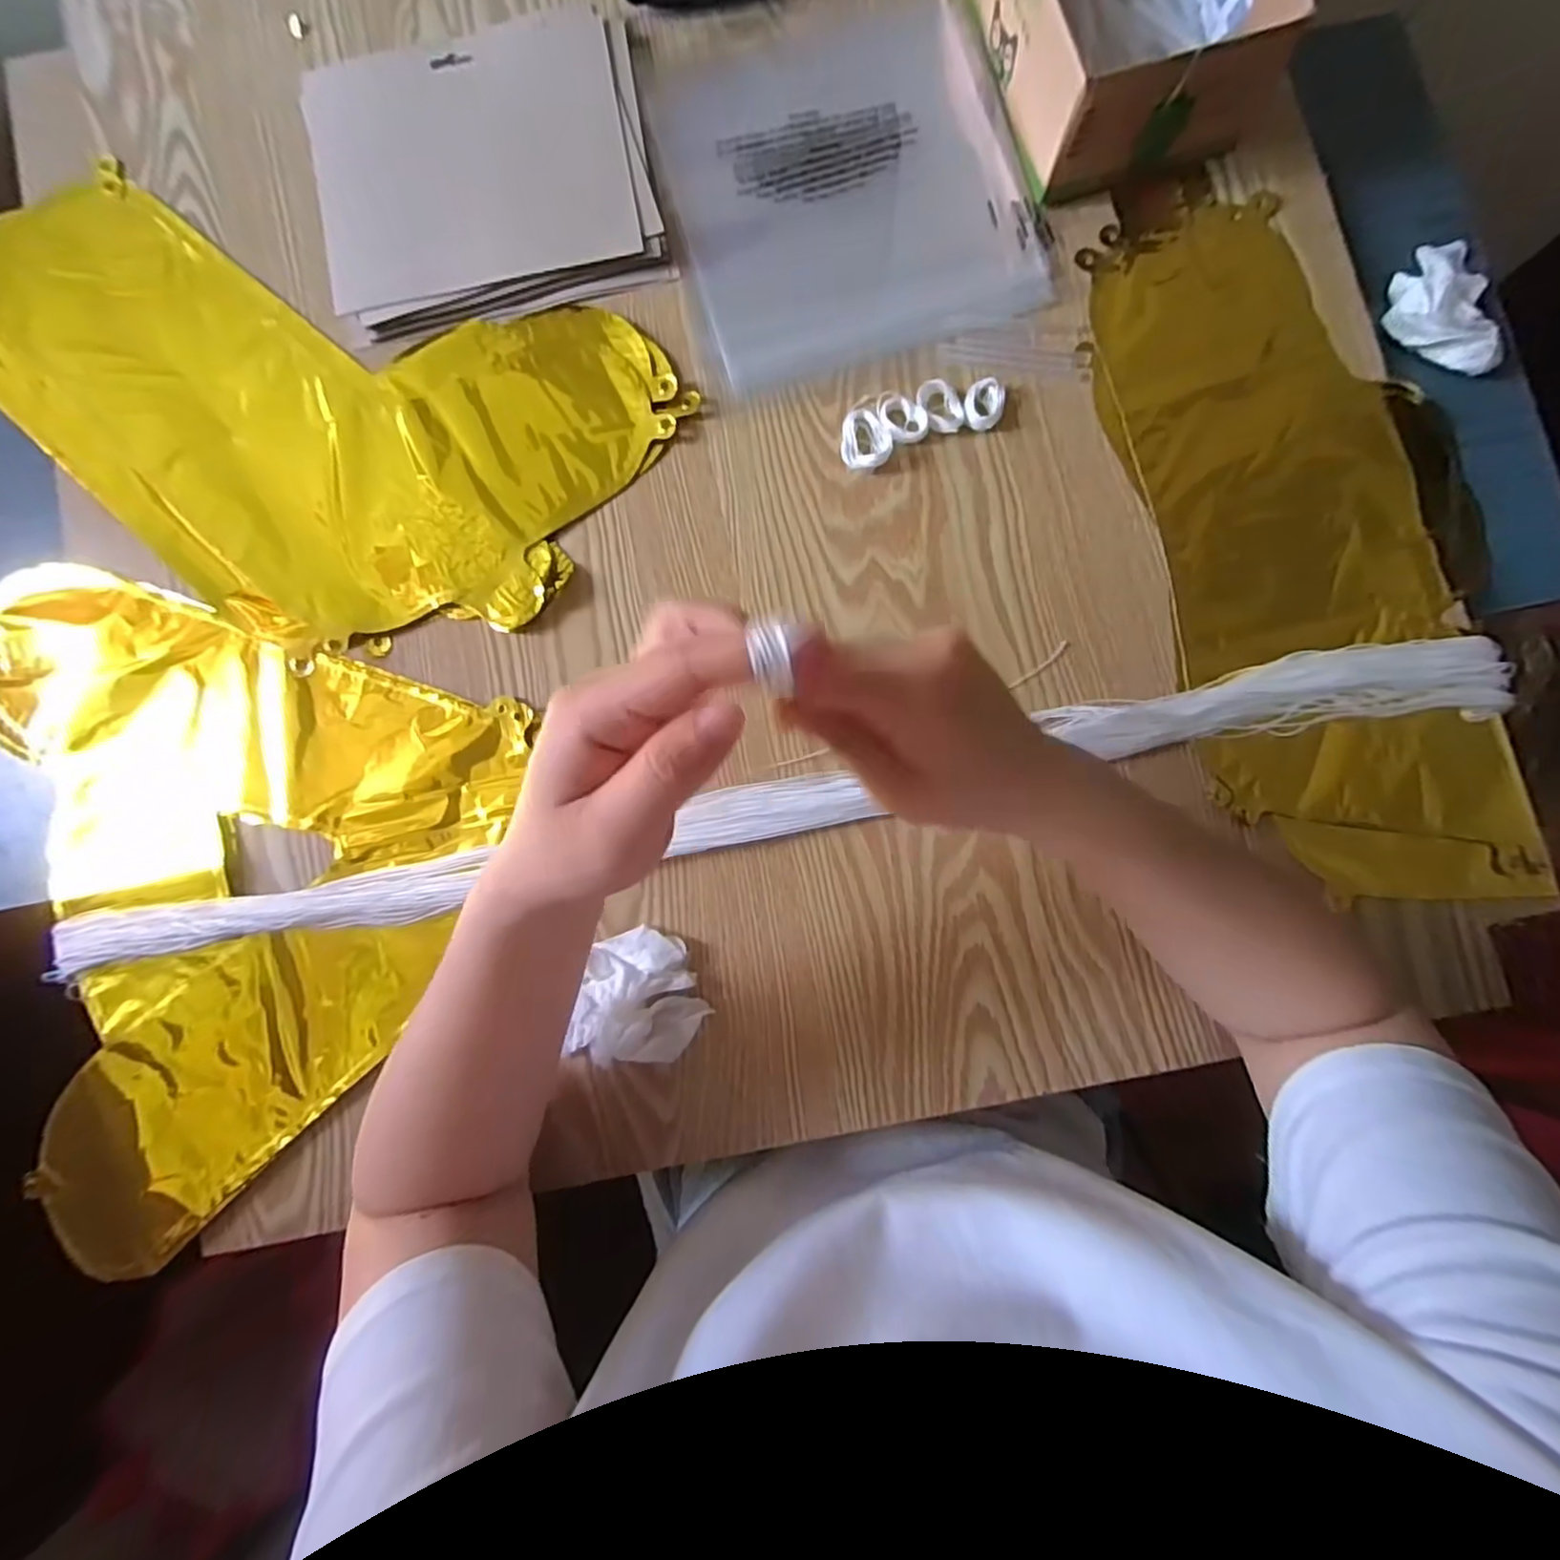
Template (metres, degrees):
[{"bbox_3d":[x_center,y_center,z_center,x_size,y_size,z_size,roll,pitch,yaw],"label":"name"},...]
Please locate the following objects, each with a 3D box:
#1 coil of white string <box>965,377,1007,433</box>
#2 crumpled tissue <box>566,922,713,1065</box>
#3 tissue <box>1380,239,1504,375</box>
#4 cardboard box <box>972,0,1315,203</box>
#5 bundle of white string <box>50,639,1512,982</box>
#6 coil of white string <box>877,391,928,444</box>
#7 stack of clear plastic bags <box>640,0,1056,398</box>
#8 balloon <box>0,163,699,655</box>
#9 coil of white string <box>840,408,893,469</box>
[{"bbox_3d":[0.120,-0.221,0.402,0.023,0.009,0.030,5,85,3],"label":"coil of white string"},{"bbox_3d":[-0.082,0.121,0.369,0.075,0.019,0.070,-24,84,0],"label":"crumpled tissue"},{"bbox_3d":[0.393,-0.284,0.404,0.055,0.020,0.085,-7,84,1],"label":"tissue"},{"bbox_3d":[0.192,-0.456,0.390,0.130,0.070,0.198,-16,84,0],"label":"cardboard box"},{"bbox_3d":[-0.005,0.014,0.382,0.815,0.019,0.045,-11,84,1],"label":"bundle of white string"},{"bbox_3d":[0.072,-0.215,0.404,0.029,0.009,0.030,0,84,2],"label":"coil of white string"},{"bbox_3d":[0.039,-0.370,0.423,0.215,0.008,0.230,-18,84,0],"label":"stack of clear plastic bags"},{"bbox_3d":[-0.300,-0.236,0.414,0.421,0.017,0.252,29,86,4],"label":"balloon"},{"bbox_3d":[0.051,-0.202,0.403,0.029,0.007,0.037,-3,84,2],"label":"coil of white string"}]

